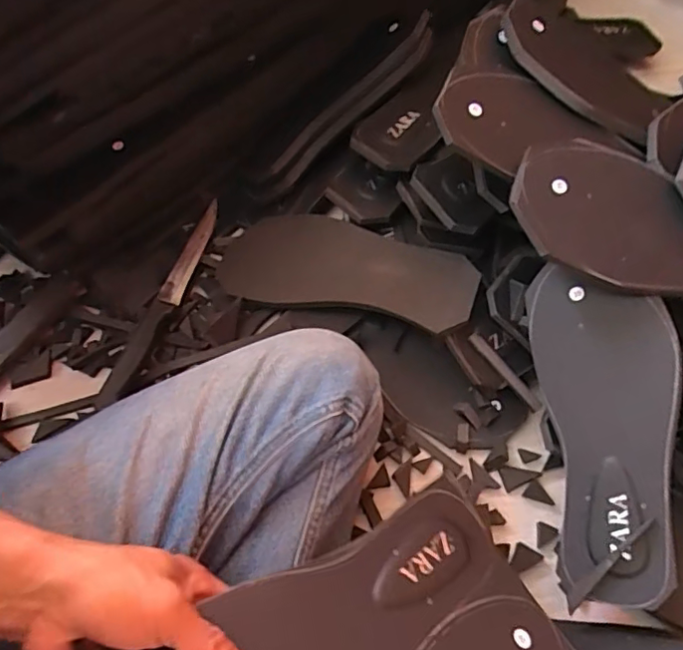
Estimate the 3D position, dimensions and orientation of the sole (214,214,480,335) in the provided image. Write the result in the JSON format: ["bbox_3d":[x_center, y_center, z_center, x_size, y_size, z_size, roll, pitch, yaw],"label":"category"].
[{"bbox_3d":[-0.004,-0.057,0.542,0.265,0.010,0.097,9,69,25],"label":"sole"}]

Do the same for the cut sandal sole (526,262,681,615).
[{"bbox_3d":[0.204,0.078,0.423,0.097,0.015,0.241,-12,75,29],"label":"cut sandal sole"}]

